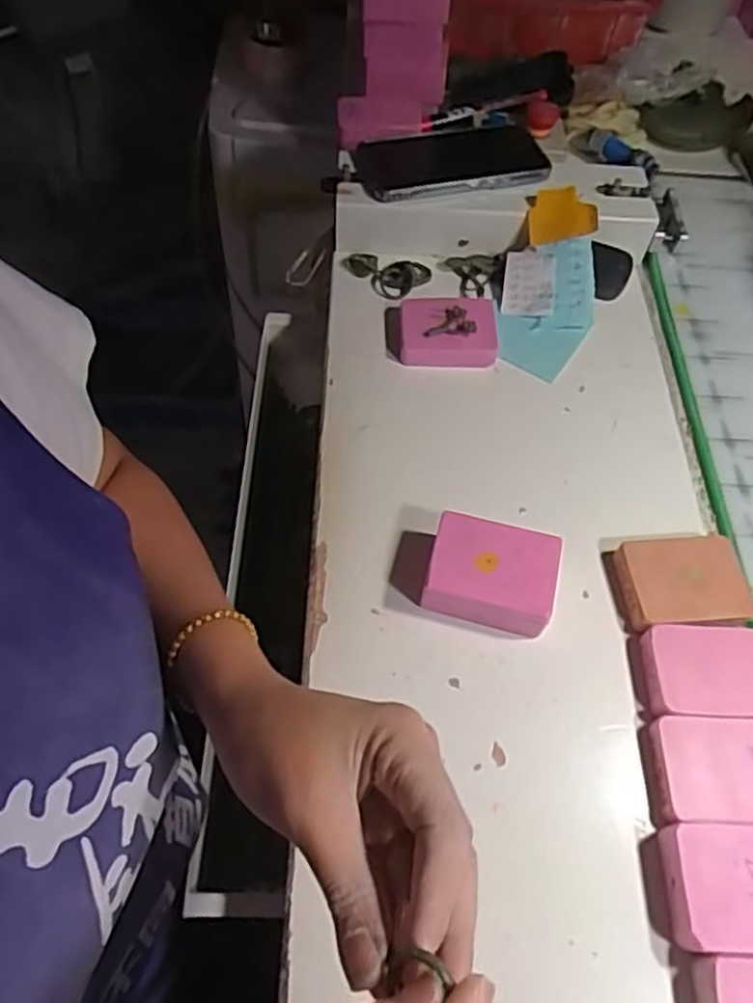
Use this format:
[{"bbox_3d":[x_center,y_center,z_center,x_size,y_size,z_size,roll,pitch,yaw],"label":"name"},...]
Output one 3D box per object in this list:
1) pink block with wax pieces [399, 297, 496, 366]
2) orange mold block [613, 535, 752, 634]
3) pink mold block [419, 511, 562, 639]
[{"bbox_3d":[0.053,-0.127,0.526,0.071,0.023,0.054,0,59,-2],"label":"pink block with wax pieces"},{"bbox_3d":[0.183,0.050,0.423,0.071,0.017,0.058,-1,59,-3],"label":"orange mold block"},{"bbox_3d":[0.067,0.042,0.413,0.070,0.037,0.052,13,59,5],"label":"pink mold block"}]

